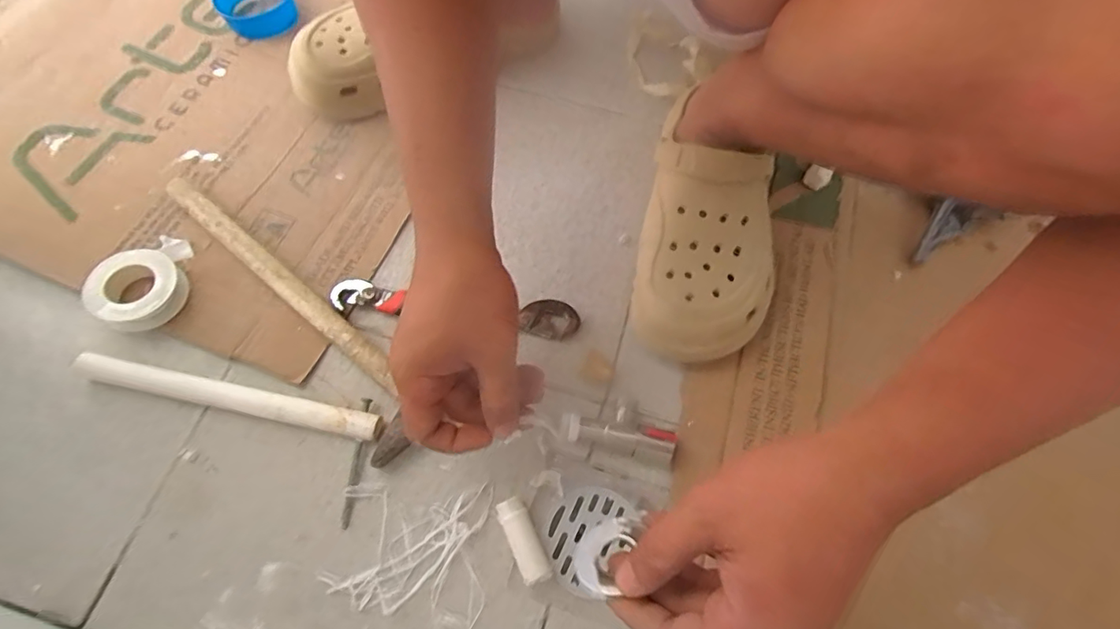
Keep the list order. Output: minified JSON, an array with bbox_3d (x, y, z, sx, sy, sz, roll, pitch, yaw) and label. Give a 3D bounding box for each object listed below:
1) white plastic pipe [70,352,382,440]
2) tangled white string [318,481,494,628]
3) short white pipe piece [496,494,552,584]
[{"bbox_3d":[-0.258,0.063,0.420,0.240,0.019,0.022,12,67,2],"label":"white plastic pipe"},{"bbox_3d":[-0.110,0.179,0.387,0.109,0.005,0.108,3,67,-2],"label":"tangled white string"},{"bbox_3d":[-0.027,0.164,0.391,0.020,0.019,0.059,-23,71,-12],"label":"short white pipe piece"}]

